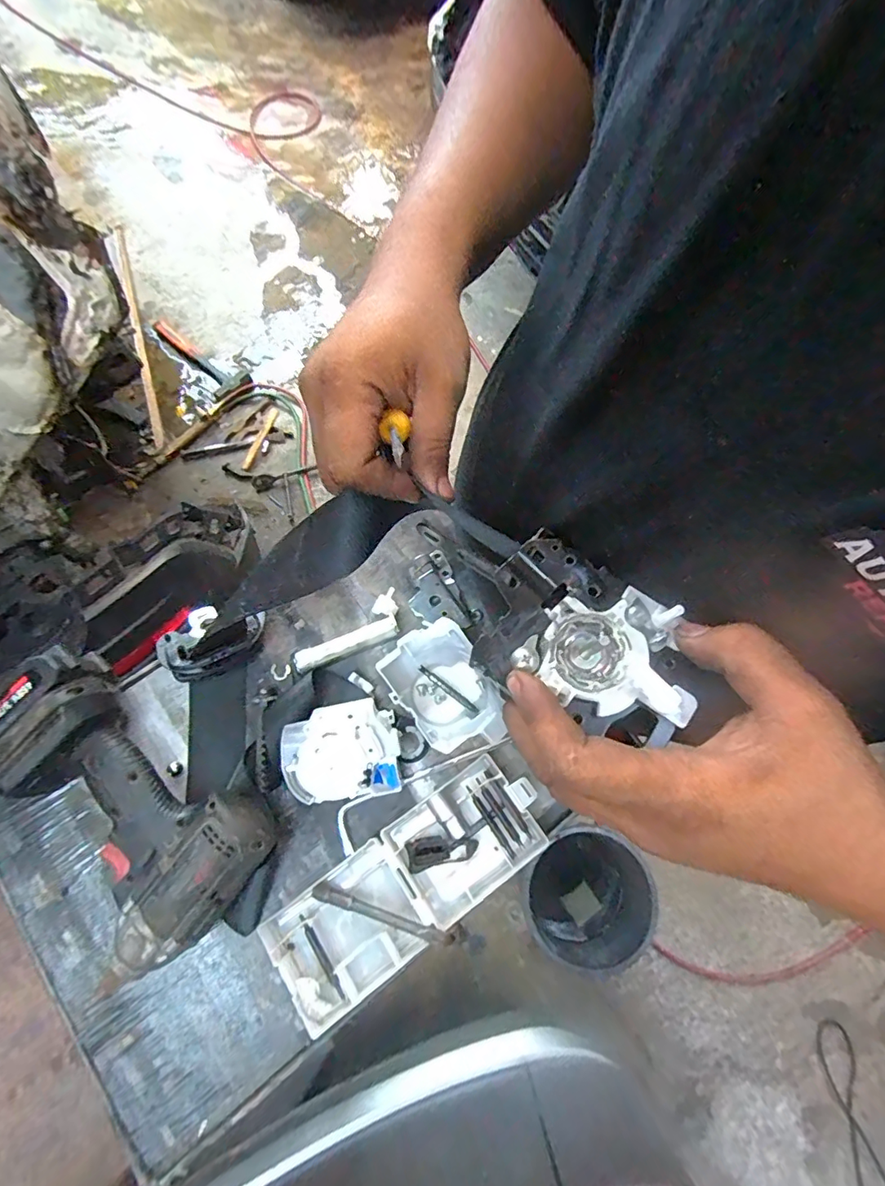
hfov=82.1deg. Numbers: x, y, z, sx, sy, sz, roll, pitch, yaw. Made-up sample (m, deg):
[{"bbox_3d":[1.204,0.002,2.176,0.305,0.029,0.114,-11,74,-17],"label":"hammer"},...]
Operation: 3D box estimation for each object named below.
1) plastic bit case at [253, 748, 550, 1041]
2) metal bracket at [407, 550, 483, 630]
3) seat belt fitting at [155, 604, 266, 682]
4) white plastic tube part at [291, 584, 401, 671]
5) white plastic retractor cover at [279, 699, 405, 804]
[{"bbox_3d":[-0.025,0.231,0.407,0.227,0.030,0.087,-34,77,-10],"label":"plastic bit case"},{"bbox_3d":[-0.004,0.002,0.477,0.053,0.017,0.080,-31,77,-10],"label":"metal bracket"},{"bbox_3d":[-0.203,0.037,0.451,0.088,0.041,0.069,-35,78,-11],"label":"seat belt fitting"},{"bbox_3d":[-0.086,0.037,0.466,0.104,0.014,0.039,-26,76,-9],"label":"white plastic tube part"},{"bbox_3d":[-0.083,0.130,0.418,0.091,0.023,0.075,-7,74,-4],"label":"white plastic retractor cover"}]

